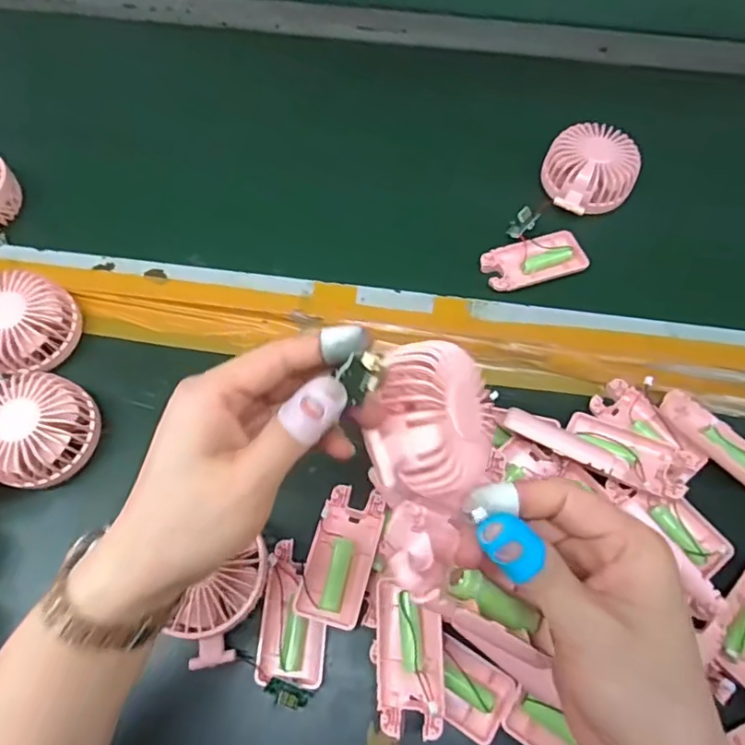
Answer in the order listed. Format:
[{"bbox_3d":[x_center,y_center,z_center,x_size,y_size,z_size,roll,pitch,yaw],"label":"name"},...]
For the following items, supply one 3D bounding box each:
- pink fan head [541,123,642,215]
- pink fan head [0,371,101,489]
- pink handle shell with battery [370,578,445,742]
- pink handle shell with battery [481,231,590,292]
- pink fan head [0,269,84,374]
[{"bbox_3d":[0.213,-0.197,0.547,0.086,0.036,0.094,0,65,0],"label":"pink fan head"},{"bbox_3d":[-0.264,0.040,0.435,0.083,0.039,0.086,0,65,0],"label":"pink fan head"},{"bbox_3d":[0.024,0.190,0.373,0.046,0.026,0.091,3,65,1],"label":"pink handle shell with battery"},{"bbox_3d":[0.150,-0.105,0.514,0.093,0.009,0.047,-15,66,-7],"label":"pink handle shell with battery"},{"bbox_3d":[-0.304,-0.048,0.480,0.083,0.041,0.093,-30,69,-13],"label":"pink fan head"}]

